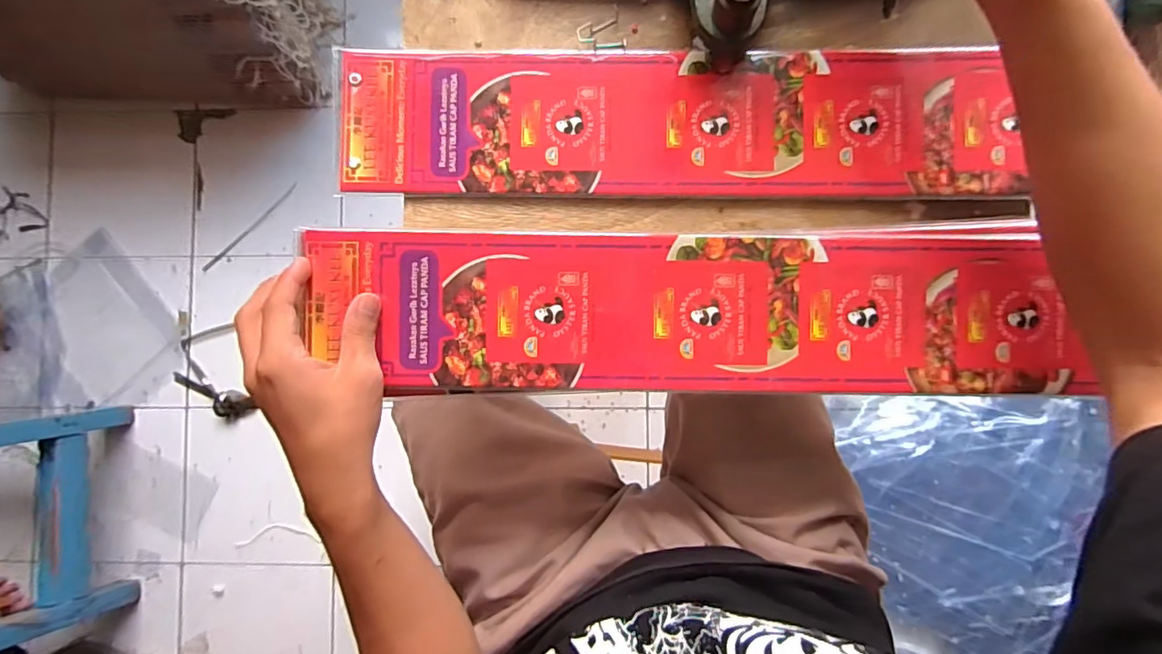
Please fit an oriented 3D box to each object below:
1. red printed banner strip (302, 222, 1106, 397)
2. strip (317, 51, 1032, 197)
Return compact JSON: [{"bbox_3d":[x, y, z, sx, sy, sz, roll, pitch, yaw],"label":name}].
[{"bbox_3d":[0.074,-0.011,0.384,0.521,0.007,0.114,-1,90,0],"label":"red printed banner strip"},{"bbox_3d":[0.066,-0.153,0.406,0.487,0.012,0.110,1,88,2],"label":"strip"}]

